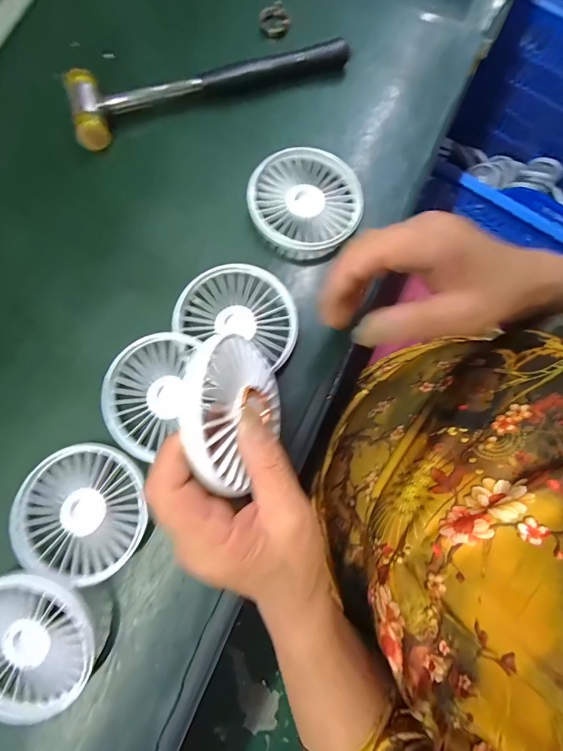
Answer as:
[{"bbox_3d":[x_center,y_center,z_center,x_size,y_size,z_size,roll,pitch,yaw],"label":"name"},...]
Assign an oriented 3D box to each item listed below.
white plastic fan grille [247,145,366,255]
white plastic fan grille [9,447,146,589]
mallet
[{"bbox_3d":[0.018,-0.140,0.293,0.087,0.016,0.088,36,82,7],"label":"white plastic fan grille"},{"bbox_3d":[-0.140,0.095,0.252,0.091,0.014,0.084,0,80,1],"label":"white plastic fan grille"},{"bbox_3d":[-0.061,-0.256,0.313,0.237,0.021,0.056,-19,80,-3],"label":"mallet"}]

